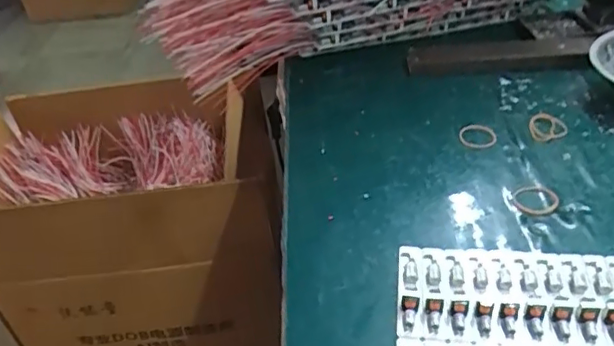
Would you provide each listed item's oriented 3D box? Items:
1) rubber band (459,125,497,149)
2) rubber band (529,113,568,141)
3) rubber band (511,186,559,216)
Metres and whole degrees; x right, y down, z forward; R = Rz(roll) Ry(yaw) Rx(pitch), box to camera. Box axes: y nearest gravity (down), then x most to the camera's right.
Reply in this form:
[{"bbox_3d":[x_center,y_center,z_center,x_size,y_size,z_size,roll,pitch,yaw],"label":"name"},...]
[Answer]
[{"bbox_3d":[0.145,-0.031,0.490,0.030,0.006,0.032,1,40,10],"label":"rubber band"},{"bbox_3d":[0.204,-0.039,0.489,0.030,0.004,0.039,11,42,21],"label":"rubber band"},{"bbox_3d":[0.166,0.021,0.420,0.032,0.007,0.032,3,40,13],"label":"rubber band"}]

